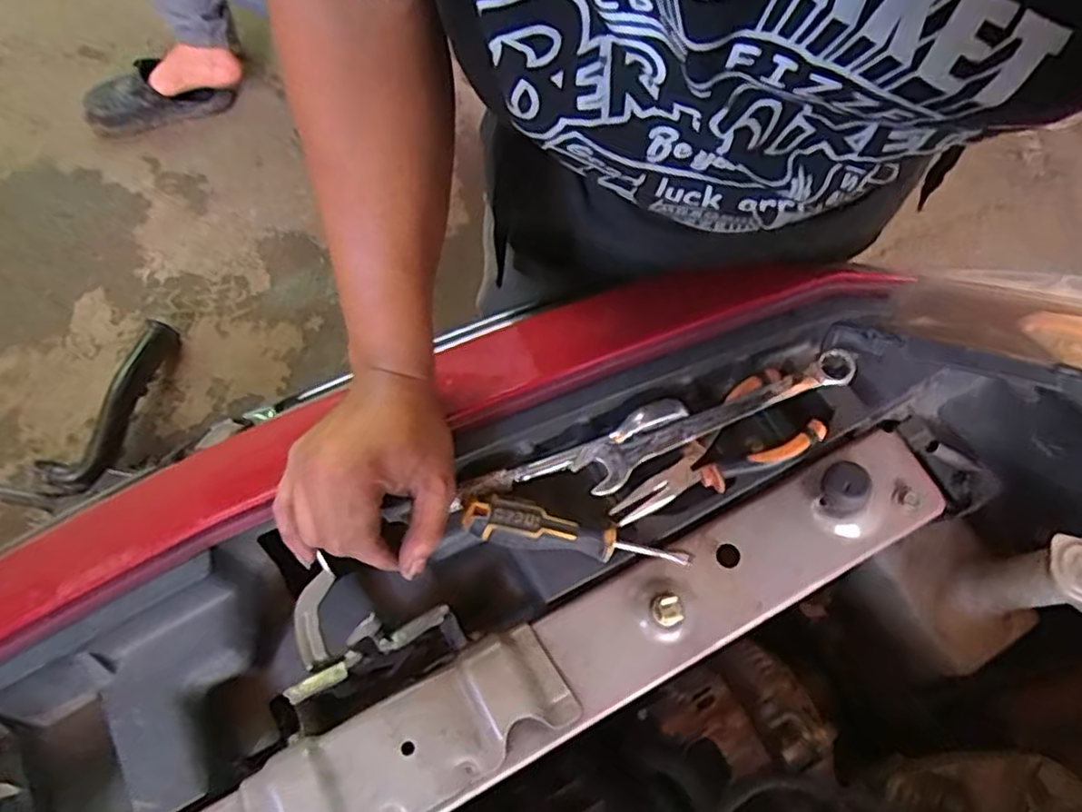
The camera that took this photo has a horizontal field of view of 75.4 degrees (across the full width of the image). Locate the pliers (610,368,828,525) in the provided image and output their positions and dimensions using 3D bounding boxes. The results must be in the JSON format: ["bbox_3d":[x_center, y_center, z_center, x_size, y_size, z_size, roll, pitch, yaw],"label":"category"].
[{"bbox_3d":[0.117,0.036,0.472,0.149,0.015,0.061,-33,76,-12],"label":"pliers"}]

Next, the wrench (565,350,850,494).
[{"bbox_3d":[0.121,0.009,0.476,0.203,0.015,0.034,-21,74,-9],"label":"wrench"}]

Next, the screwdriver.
[{"bbox_3d":[0.023,0.083,0.449,0.146,0.023,0.030,12,71,2],"label":"screwdriver"}]

